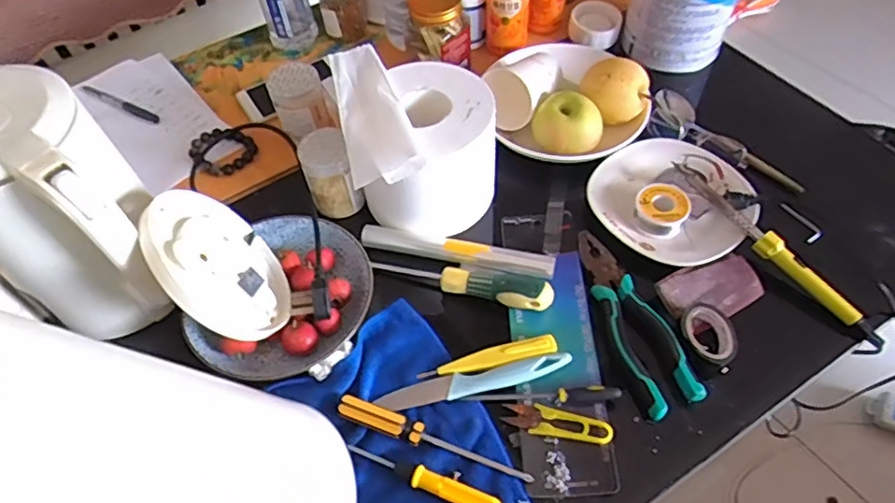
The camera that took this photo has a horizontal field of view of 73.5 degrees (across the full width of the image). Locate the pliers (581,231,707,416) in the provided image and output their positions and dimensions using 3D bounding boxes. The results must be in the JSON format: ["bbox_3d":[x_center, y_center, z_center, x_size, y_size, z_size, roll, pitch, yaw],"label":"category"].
[{"bbox_3d":[0.175,0.062,0.584,0.058,0.022,0.200,-15,54,-8],"label":"pliers"}]

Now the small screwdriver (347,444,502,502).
[{"bbox_3d":[-0.020,0.190,0.503,0.136,0.011,0.018,18,57,16],"label":"small screwdriver"}]

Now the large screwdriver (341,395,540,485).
[{"bbox_3d":[-0.012,0.161,0.515,0.174,0.021,0.018,15,56,14],"label":"large screwdriver"}]

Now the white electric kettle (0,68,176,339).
[{"bbox_3d":[-0.320,-0.019,0.525,0.172,0.221,0.136,29,60,22],"label":"white electric kettle"}]

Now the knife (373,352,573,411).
[{"bbox_3d":[0.025,0.118,0.548,0.175,0.011,0.025,-9,54,-3],"label":"knife"}]

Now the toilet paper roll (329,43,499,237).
[{"bbox_3d":[-0.030,-0.120,0.639,0.148,0.126,0.178,-12,54,-5],"label":"toilet paper roll"}]

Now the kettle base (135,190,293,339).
[{"bbox_3d":[-0.199,0.012,0.528,0.016,0.146,0.144,-37,29,17],"label":"kettle base"}]

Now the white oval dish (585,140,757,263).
[{"bbox_3d":[0.244,-0.058,0.660,0.169,0.034,0.156,30,61,23],"label":"white oval dish"}]

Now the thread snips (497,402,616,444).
[{"bbox_3d":[0.097,0.150,0.528,0.094,0.011,0.026,11,55,11],"label":"thread snips"}]

